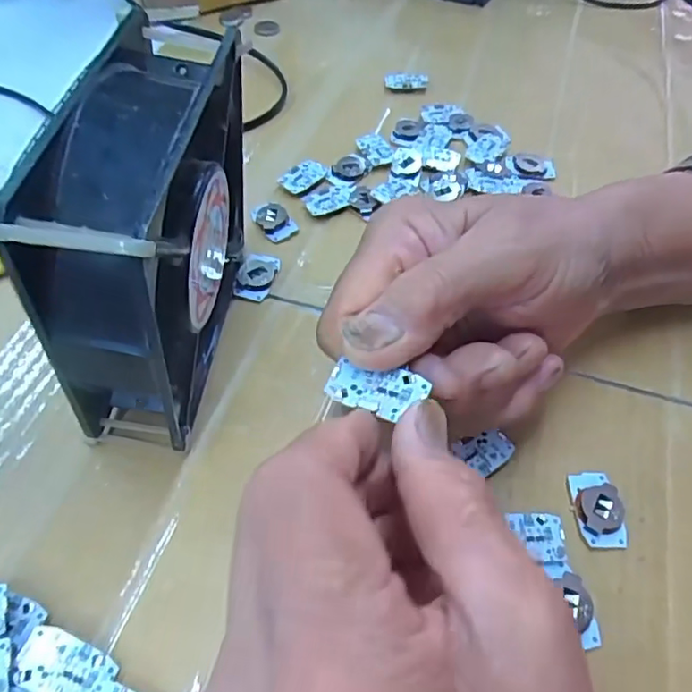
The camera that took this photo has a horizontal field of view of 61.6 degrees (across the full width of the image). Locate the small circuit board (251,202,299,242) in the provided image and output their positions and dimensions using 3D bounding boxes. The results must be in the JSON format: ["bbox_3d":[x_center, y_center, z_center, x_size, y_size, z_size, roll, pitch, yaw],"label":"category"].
[{"bbox_3d":[-0.039,-0.069,0.317,0.019,0.004,0.027,-23,57,-20],"label":"small circuit board"}]

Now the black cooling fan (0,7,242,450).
[{"bbox_3d":[-0.068,-0.033,0.217,0.049,0.121,0.136,5,52,1],"label":"black cooling fan"}]

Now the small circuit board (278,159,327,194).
[{"bbox_3d":[-0.025,-0.099,0.338,0.018,0.004,0.027,33,57,20],"label":"small circuit board"}]

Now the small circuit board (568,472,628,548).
[{"bbox_3d":[0.098,0.063,0.225,0.018,0.005,0.029,0,52,-4],"label":"small circuit board"}]

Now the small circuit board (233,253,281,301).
[{"bbox_3d":[-0.046,-0.036,0.293,0.020,0.006,0.027,14,53,7],"label":"small circuit board"}]

